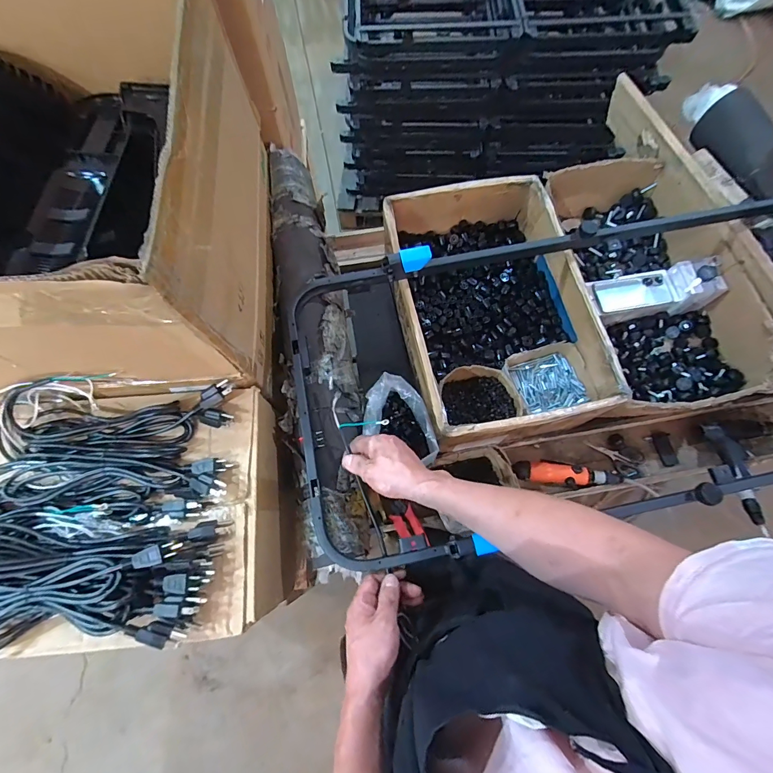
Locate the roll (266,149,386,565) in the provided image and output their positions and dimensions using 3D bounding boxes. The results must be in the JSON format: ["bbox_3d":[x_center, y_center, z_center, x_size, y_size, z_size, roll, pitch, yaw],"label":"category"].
[{"bbox_3d":[-0.137,-0.108,0.713,0.129,0.070,0.804,-10,71,-3],"label":"roll"}]

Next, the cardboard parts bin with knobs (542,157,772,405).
[{"bbox_3d":[0.584,-0.241,0.872,0.294,0.144,0.599,-13,72,-4],"label":"cardboard parts bin with knobs"}]

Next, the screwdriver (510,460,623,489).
[{"bbox_3d":[0.370,0.181,0.814,0.203,0.043,0.049,9,72,4],"label":"screwdriver"}]

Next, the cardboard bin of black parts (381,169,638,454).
[{"bbox_3d":[0.208,-0.161,0.818,0.357,0.150,0.535,-11,72,-3],"label":"cardboard bin of black parts"}]

